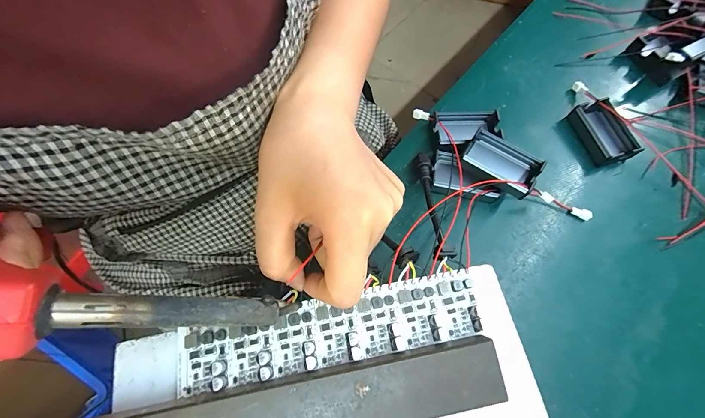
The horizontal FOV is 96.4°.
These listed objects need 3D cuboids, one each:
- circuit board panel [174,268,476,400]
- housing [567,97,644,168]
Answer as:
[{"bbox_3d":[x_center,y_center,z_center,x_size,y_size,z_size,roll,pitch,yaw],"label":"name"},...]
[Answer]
[{"bbox_3d":[-0.012,0.066,0.175,0.164,0.005,0.036,-9,69,-3],"label":"circuit board panel"},{"bbox_3d":[0.204,-0.062,0.259,0.029,0.019,0.053,-15,70,-6],"label":"housing"}]

